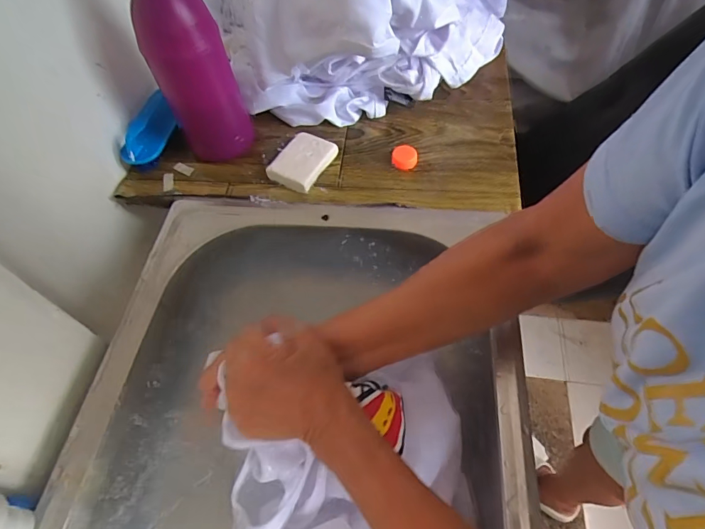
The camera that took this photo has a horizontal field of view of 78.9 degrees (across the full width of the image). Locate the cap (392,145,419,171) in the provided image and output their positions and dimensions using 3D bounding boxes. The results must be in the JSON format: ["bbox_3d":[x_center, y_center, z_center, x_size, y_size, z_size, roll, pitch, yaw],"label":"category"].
[{"bbox_3d":[0.067,-0.137,0.547,0.030,0.018,0.029,-2,56,3],"label":"cap"}]

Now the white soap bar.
[{"bbox_3d":[-0.063,-0.131,0.543,0.061,0.023,0.077,23,61,18],"label":"white soap bar"}]

